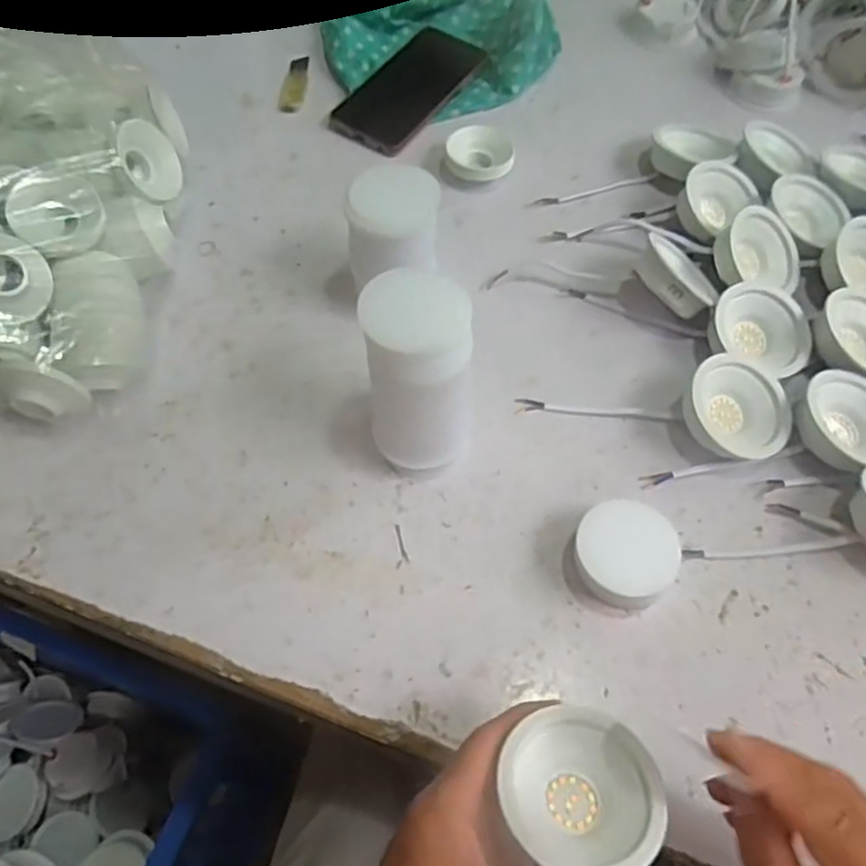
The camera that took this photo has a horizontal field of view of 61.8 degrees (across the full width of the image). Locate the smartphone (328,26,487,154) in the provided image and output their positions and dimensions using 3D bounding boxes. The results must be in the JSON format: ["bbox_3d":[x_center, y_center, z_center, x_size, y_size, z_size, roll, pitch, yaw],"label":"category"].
[{"bbox_3d":[-0.022,-0.320,0.671,0.080,0.009,0.177,29,63,15],"label":"smartphone"}]

